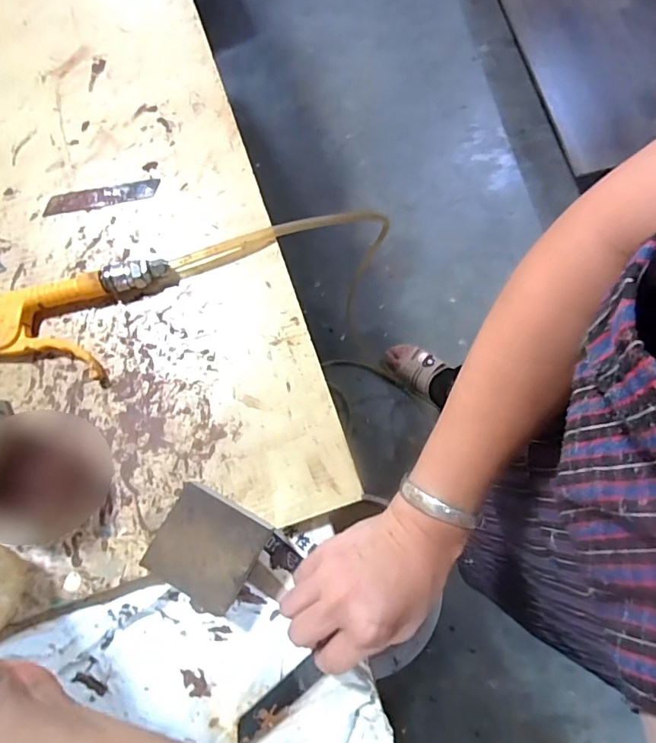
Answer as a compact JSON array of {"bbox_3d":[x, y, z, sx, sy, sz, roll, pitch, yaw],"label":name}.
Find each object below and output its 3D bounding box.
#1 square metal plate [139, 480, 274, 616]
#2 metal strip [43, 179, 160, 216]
[{"bbox_3d":[-0.085,0.125,0.347,0.068,0.032,0.069,29,78,6],"label":"square metal plate"},{"bbox_3d":[-0.199,-0.154,0.425,0.098,0.004,0.019,-11,77,-3],"label":"metal strip"}]

